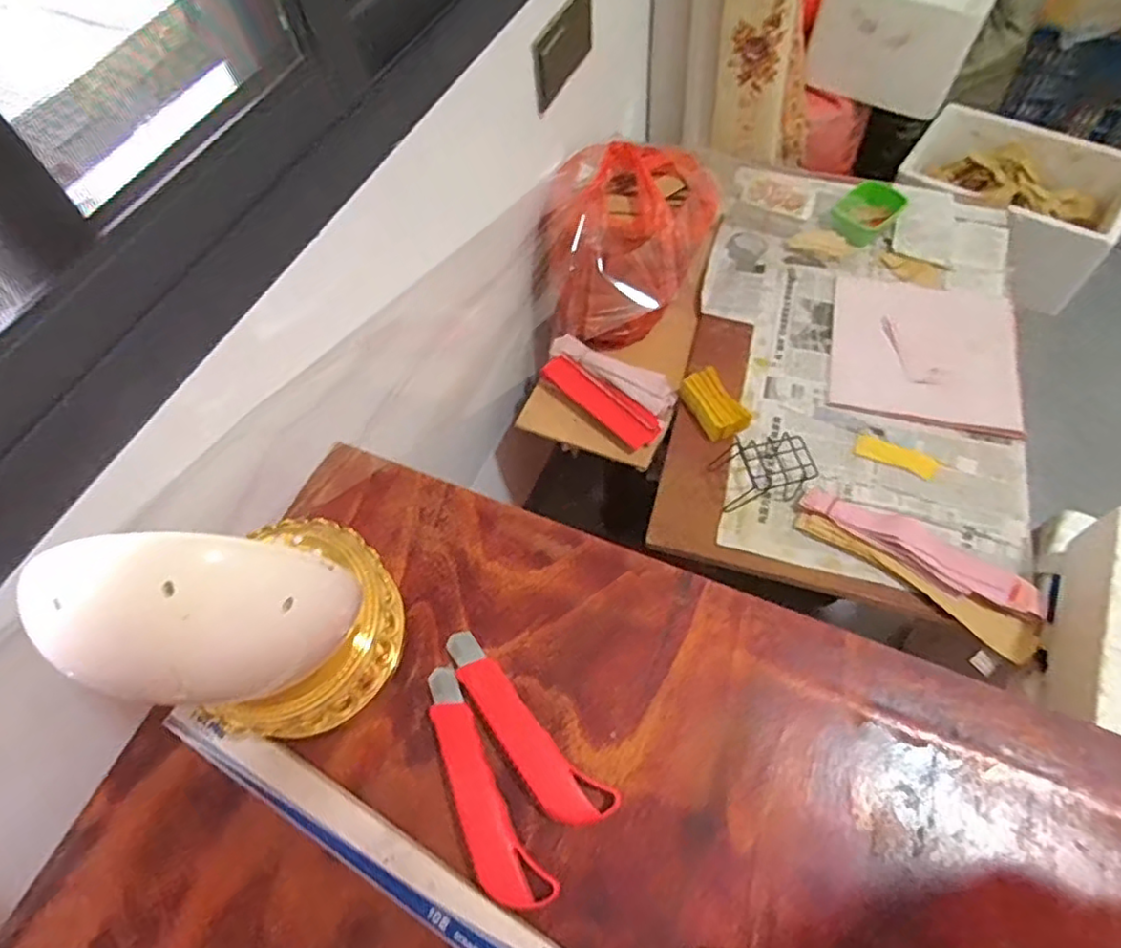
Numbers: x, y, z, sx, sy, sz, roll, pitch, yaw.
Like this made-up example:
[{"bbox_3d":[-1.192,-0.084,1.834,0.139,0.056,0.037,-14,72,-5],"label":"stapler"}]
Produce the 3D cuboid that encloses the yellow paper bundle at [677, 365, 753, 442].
[{"bbox_3d":[0.221,-0.098,0.930,0.059,0.042,0.110,-25,61,-11],"label":"yellow paper bundle"}]

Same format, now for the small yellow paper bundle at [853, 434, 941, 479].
[{"bbox_3d":[0.464,-0.025,0.899,0.107,0.007,0.034,23,63,17],"label":"small yellow paper bundle"}]

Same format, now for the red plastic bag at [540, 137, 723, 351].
[{"bbox_3d":[0.097,-0.337,0.974,0.248,0.219,0.231,4,59,6],"label":"red plastic bag"}]

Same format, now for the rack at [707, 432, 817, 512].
[{"bbox_3d":[0.270,-0.008,0.867,0.119,0.054,0.081,-9,59,-1],"label":"rack"}]

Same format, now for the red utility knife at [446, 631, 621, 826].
[{"bbox_3d":[-0.027,0.162,0.422,0.035,0.023,0.151,-38,64,-18],"label":"red utility knife"}]

